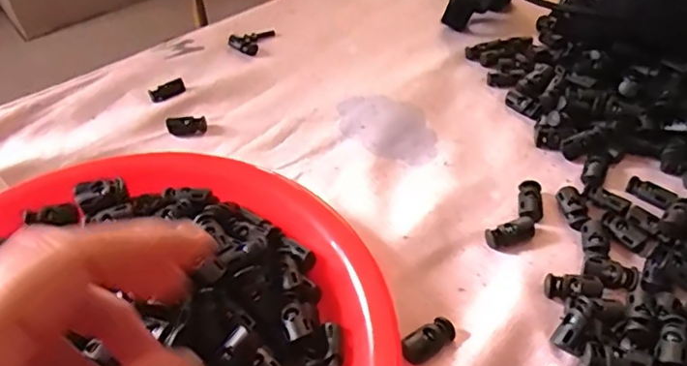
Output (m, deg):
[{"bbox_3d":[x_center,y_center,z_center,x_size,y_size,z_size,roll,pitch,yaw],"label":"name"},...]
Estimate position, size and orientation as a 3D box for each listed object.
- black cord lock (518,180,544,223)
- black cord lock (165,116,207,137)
[{"bbox_3d":[0.111,0.011,0.348,0.014,0.008,0.029,5,45,12],"label":"black cord lock"},{"bbox_3d":[-0.114,-0.041,0.426,0.027,0.010,0.014,-9,44,-2],"label":"black cord lock"}]

